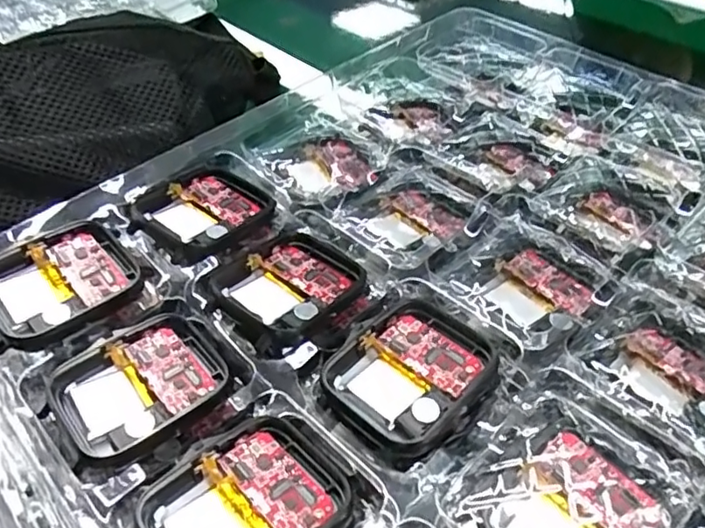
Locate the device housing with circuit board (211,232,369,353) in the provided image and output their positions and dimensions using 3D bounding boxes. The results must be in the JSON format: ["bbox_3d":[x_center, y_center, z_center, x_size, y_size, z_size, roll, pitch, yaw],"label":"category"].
[{"bbox_3d":[-0.019,0.007,0.193,0.045,0.009,0.038,-31,51,-29],"label":"device housing with circuit board"}]

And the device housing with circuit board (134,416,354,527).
[{"bbox_3d":[-0.024,0.057,0.140,0.045,0.007,0.038,-32,49,-26],"label":"device housing with circuit board"}]

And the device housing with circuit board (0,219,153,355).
[{"bbox_3d":[-0.092,0.006,0.186,0.046,0.013,0.035,-33,51,-30],"label":"device housing with circuit board"}]

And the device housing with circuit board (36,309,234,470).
[{"bbox_3d":[-0.059,0.034,0.168,0.047,0.007,0.039,-33,49,-27],"label":"device housing with circuit board"}]

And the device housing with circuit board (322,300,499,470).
[{"bbox_3d":[0.017,0.032,0.168,0.039,0.006,0.047,29,52,31],"label":"device housing with circuit board"}]

